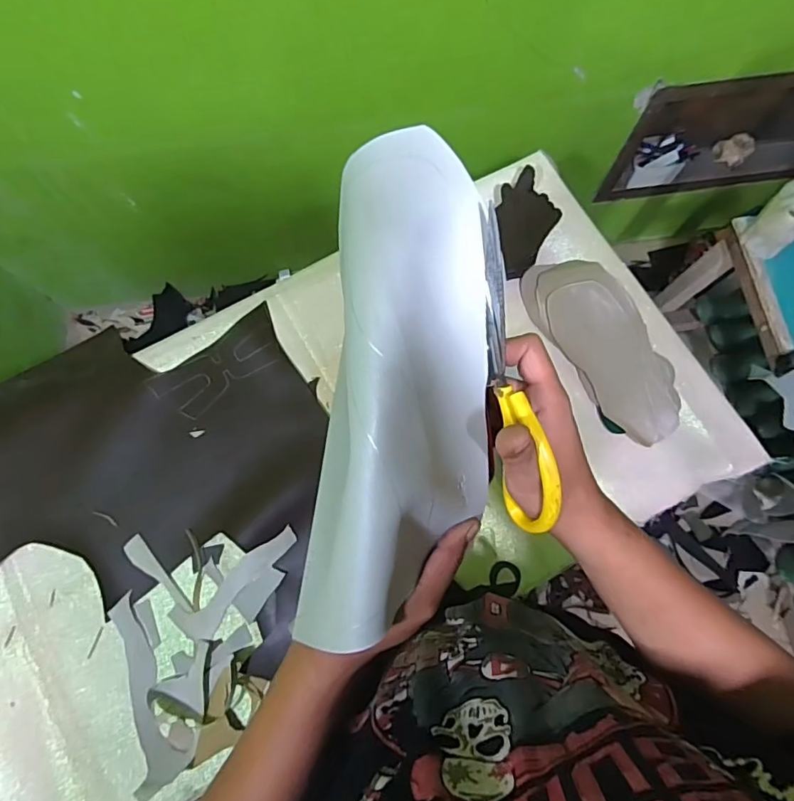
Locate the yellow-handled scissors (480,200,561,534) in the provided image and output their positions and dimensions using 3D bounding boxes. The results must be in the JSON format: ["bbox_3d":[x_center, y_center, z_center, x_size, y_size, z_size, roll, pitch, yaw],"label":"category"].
[{"bbox_3d":[0.071,-0.011,0.332,0.019,0.051,0.207,-13,102,-3],"label":"yellow-handled scissors"}]

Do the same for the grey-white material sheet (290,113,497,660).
[{"bbox_3d":[0.010,-0.006,0.330,0.105,0.063,0.301,6,95,2],"label":"grey-white material sheet"}]

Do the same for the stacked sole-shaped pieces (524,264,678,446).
[{"bbox_3d":[0.322,-0.088,0.810,0.137,0.039,0.322,-30,77,-7],"label":"stacked sole-shaped pieces"}]

